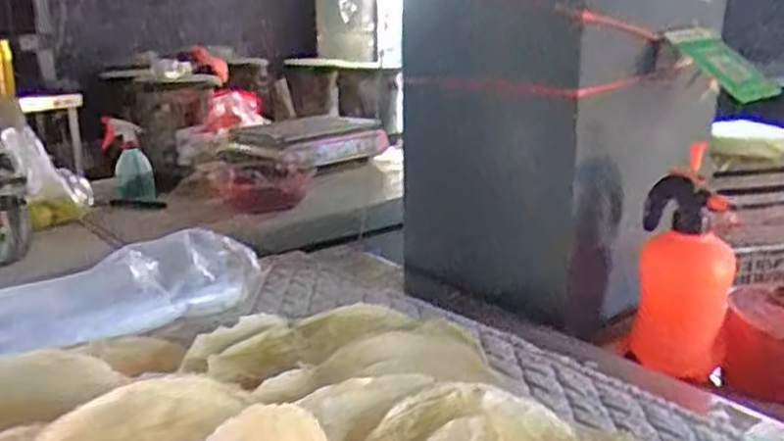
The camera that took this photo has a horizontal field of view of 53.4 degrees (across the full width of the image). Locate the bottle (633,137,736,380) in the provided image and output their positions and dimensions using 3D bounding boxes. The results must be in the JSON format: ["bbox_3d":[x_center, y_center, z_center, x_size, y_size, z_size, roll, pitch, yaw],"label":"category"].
[{"bbox_3d":[0.431,0.068,1.156,0.128,0.293,0.120,5,18,19],"label":"bottle"}]

